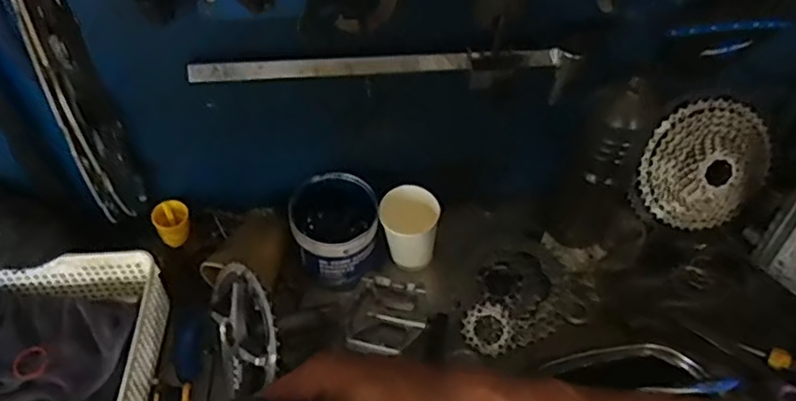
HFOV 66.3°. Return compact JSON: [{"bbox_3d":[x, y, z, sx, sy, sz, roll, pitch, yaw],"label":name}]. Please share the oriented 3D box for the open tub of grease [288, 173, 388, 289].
[{"bbox_3d":[-0.071,0.037,0.734,0.102,0.104,0.102,0,49,0],"label":"open tub of grease"}]

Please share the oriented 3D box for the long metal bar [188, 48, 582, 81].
[{"bbox_3d":[-0.010,-0.138,0.617,0.382,0.022,0.019,-3,47,-5],"label":"long metal bar"}]

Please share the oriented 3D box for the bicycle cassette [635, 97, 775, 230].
[{"bbox_3d":[0.385,-0.040,0.751,0.163,0.162,0.032,12,18,-6],"label":"bicycle cassette"}]

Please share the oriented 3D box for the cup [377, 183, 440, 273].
[{"bbox_3d":[0.013,0.036,0.736,0.065,0.090,0.064,0,49,0],"label":"cup"}]

